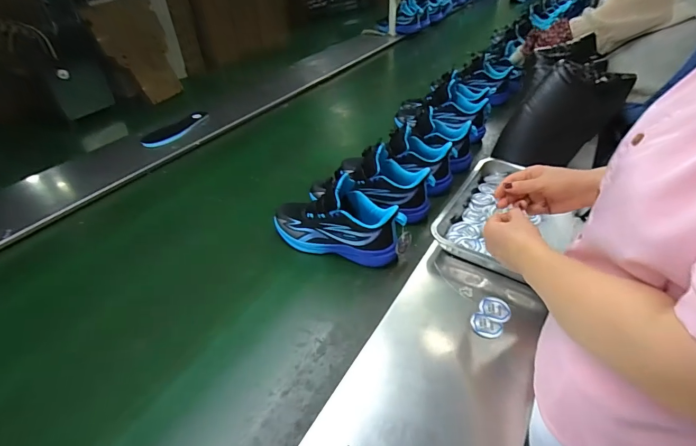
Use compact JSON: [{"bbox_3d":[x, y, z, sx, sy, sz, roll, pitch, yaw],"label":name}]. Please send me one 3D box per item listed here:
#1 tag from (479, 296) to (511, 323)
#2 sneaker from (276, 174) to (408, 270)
[{"bbox_3d":[0.243,0.140,0.615,0.047,0.004,0.045,-1,40,1],"label":"tag"},{"bbox_3d":[-0.022,-0.012,0.728,0.276,0.125,0.090,12,42,16],"label":"sneaker"}]

